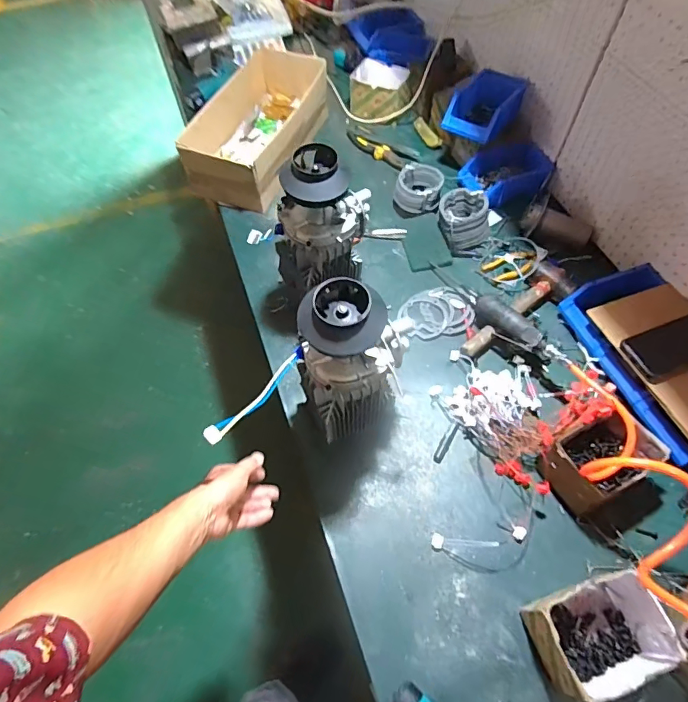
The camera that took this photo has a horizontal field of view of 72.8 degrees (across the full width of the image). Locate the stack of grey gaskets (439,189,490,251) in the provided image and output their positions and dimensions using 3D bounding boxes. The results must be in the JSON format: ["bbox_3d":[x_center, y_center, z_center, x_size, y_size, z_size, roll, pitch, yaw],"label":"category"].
[{"bbox_3d":[0.261,-0.283,1.006,0.111,0.073,0.114,15,60,9],"label":"stack of grey gaskets"}]

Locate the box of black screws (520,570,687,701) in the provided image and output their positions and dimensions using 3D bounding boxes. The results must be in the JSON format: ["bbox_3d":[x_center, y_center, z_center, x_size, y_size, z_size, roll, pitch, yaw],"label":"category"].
[{"bbox_3d":[0.329,0.366,0.608,0.145,0.106,0.107,-16,60,-9],"label":"box of black screws"}]

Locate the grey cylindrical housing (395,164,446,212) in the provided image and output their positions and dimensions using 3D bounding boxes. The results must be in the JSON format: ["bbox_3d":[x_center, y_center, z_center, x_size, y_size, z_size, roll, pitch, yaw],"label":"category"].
[{"bbox_3d":[0.169,-0.363,1.061,0.100,0.066,0.105,0,59,0],"label":"grey cylindrical housing"}]

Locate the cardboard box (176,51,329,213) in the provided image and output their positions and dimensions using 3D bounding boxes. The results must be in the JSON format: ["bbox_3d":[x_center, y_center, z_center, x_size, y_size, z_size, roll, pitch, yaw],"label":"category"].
[{"bbox_3d":[-0.200,-0.558,1.150,0.225,0.145,0.473,16,60,9],"label":"cardboard box"}]

